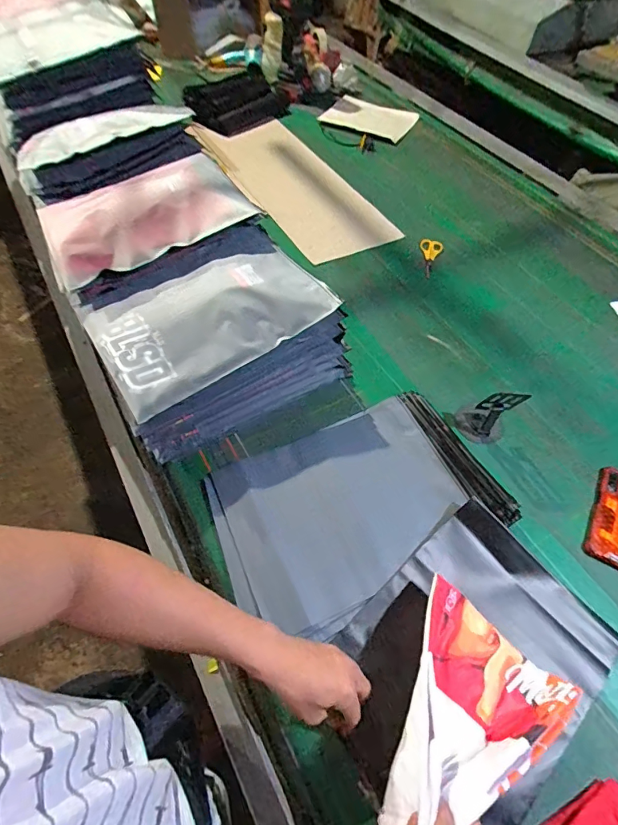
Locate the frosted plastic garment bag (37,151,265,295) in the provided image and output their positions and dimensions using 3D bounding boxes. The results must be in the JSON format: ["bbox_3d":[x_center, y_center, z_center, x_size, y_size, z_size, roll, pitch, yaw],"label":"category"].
[{"bbox_3d":[-0.292,-0.355,0.779,0.352,0.053,0.232,-25,63,-8],"label":"frosted plastic garment bag"}]

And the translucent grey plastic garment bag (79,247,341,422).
[{"bbox_3d":[-0.155,-0.152,0.705,0.343,0.045,0.222,-28,61,-21],"label":"translucent grey plastic garment bag"}]

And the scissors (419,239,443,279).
[{"bbox_3d":[0.276,-0.355,1.032,0.052,0.016,0.126,15,56,6],"label":"scissors"}]

